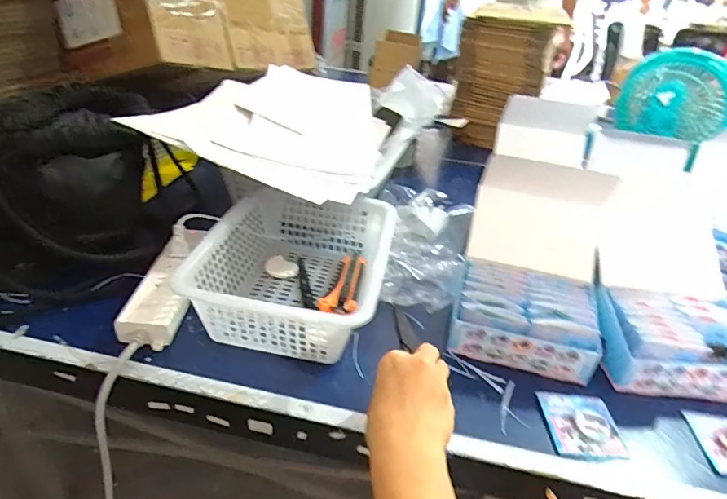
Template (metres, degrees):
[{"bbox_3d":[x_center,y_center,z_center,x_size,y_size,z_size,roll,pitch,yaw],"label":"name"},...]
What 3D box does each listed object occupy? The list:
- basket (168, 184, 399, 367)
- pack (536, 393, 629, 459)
[{"bbox_3d":[-0.074,0.020,0.541,0.195,0.090,0.254,9,32,3],"label":"basket"},{"bbox_3d":[0.209,0.163,0.435,0.067,0.009,0.070,5,32,-3],"label":"pack"}]

